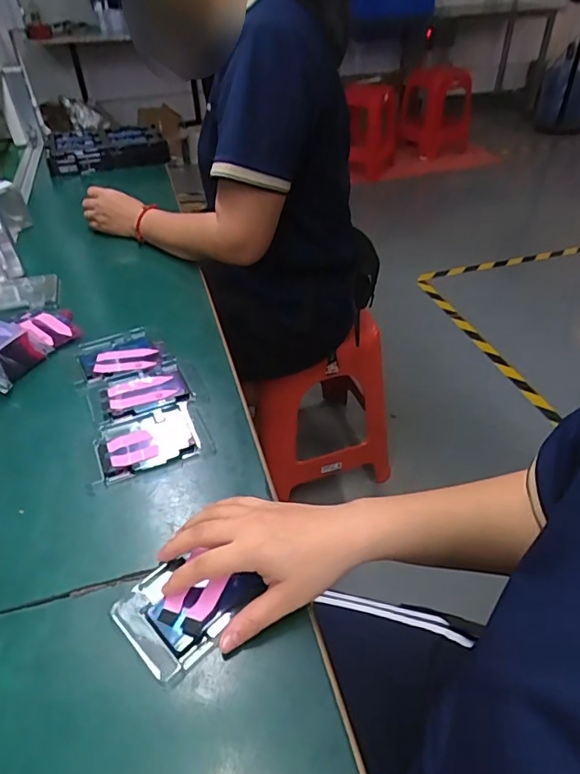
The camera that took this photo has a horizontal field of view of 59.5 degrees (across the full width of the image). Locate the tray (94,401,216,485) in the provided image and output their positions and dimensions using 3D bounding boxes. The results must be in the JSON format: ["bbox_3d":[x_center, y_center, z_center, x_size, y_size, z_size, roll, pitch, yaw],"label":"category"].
[{"bbox_3d":[-0.144,0.053,0.530,0.110,0.010,0.080,-18,44,-19],"label":"tray"}]

